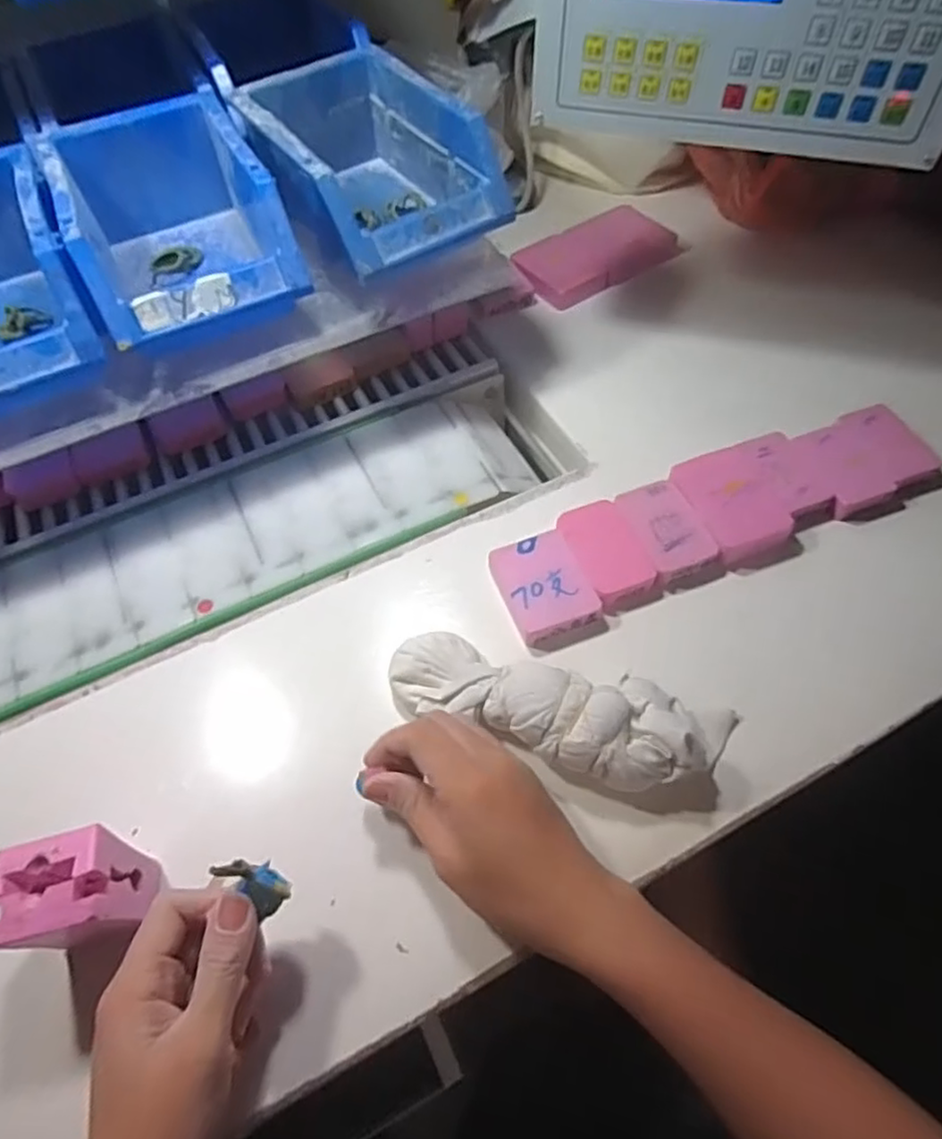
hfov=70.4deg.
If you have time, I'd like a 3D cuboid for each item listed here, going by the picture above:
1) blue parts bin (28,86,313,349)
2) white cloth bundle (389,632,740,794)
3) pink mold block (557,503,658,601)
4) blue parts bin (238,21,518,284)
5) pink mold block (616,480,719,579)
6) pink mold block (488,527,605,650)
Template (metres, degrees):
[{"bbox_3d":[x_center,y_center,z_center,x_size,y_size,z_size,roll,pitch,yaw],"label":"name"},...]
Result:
[{"bbox_3d":[-0.194,-0.224,0.440,0.120,0.078,0.175,-24,58,-12],"label":"blue parts bin"},{"bbox_3d":[0.048,0.079,0.384,0.193,0.046,0.063,15,59,13],"label":"white cloth bundle"},{"bbox_3d":[0.091,-0.011,0.459,0.043,0.021,0.071,-19,58,-9],"label":"pink mold block"},{"bbox_3d":[-0.072,-0.282,0.468,0.122,0.074,0.176,-29,60,-15],"label":"blue parts bin"},{"bbox_3d":[0.134,-0.027,0.465,0.044,0.021,0.072,-19,57,-9],"label":"pink mold block"},{"bbox_3d":[0.048,0.013,0.443,0.053,0.019,0.070,-20,58,-9],"label":"pink mold block"}]

